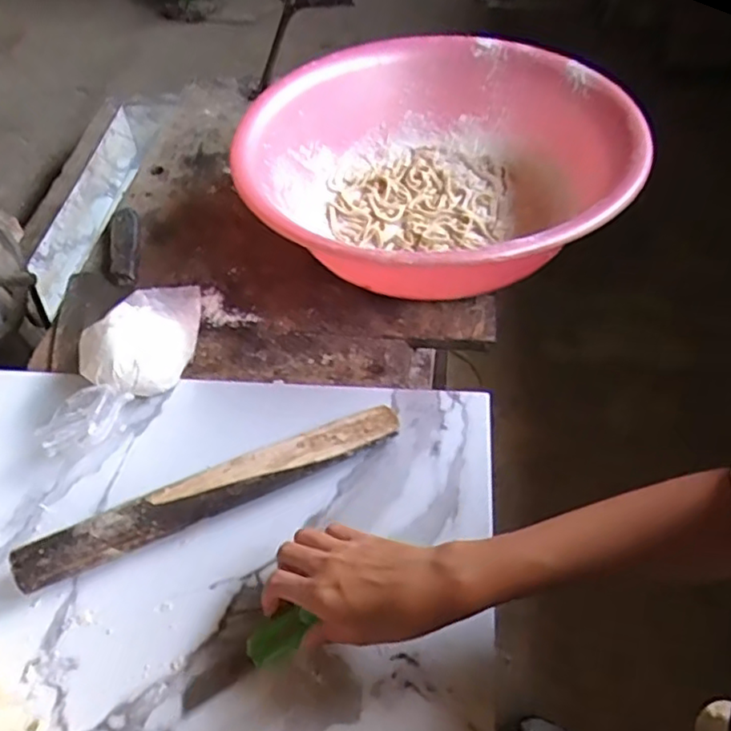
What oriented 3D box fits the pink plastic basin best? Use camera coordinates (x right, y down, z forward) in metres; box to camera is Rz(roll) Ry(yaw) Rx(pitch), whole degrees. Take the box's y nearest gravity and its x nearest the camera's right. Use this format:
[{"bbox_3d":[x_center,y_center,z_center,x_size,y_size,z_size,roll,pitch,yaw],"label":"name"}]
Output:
[{"bbox_3d":[0.074,-0.206,0.704,0.405,0.142,0.404,-3,51,4],"label":"pink plastic basin"}]

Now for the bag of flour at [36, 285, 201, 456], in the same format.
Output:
[{"bbox_3d":[-0.214,-0.015,0.588,0.089,0.075,0.222,7,52,9],"label":"bag of flour"}]

